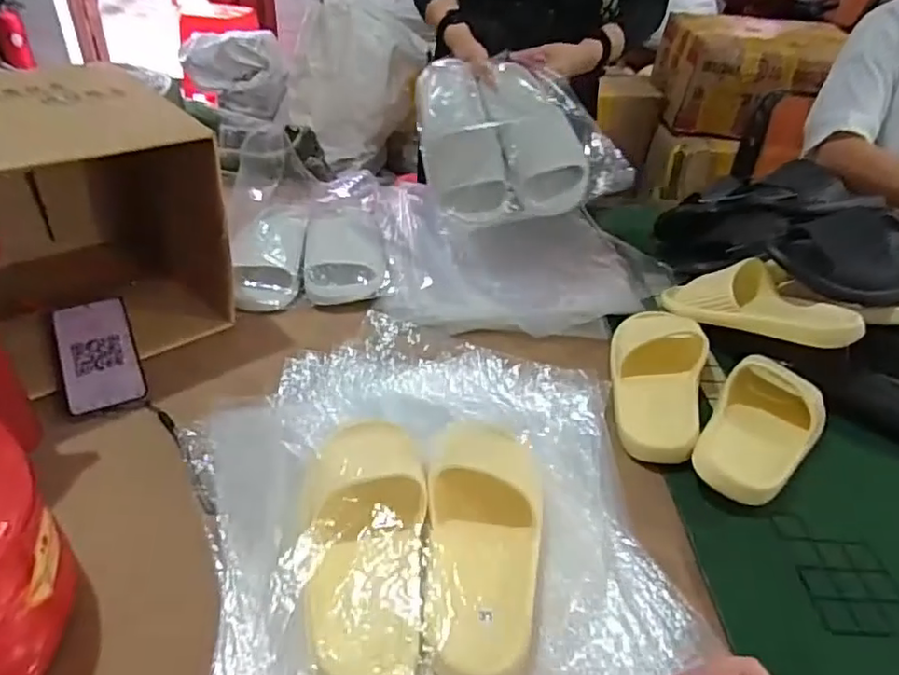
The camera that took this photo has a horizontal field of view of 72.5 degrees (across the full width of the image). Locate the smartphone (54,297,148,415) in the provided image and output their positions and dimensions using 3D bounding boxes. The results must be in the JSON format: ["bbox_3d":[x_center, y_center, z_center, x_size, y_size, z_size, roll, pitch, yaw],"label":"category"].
[{"bbox_3d":[-0.394,0.016,0.687,0.077,0.008,0.154,-15,55,-24],"label":"smartphone"}]

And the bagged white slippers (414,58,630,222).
[{"bbox_3d":[0.092,-0.300,0.900,0.266,0.100,0.281,-7,61,-11],"label":"bagged white slippers"}]

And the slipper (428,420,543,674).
[{"bbox_3d":[0.034,0.144,0.512,0.100,0.060,0.254,3,38,-2],"label":"slipper"}]

